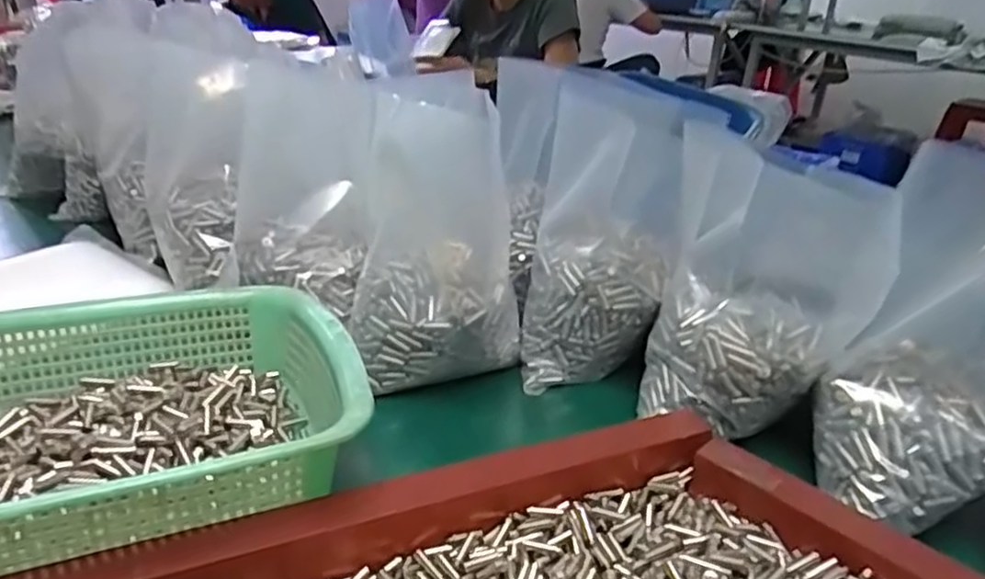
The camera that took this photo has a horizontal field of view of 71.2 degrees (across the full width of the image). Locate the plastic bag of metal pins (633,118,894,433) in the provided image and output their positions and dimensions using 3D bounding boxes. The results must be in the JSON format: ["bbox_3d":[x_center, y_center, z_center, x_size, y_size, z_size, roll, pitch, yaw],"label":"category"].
[{"bbox_3d":[0.178,0.007,0.458,0.133,0.173,0.071,16,30,24],"label":"plastic bag of metal pins"}]

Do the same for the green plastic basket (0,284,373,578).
[{"bbox_3d":[-0.232,0.076,0.398,0.295,0.090,0.220,-10,30,-24],"label":"green plastic basket"}]

